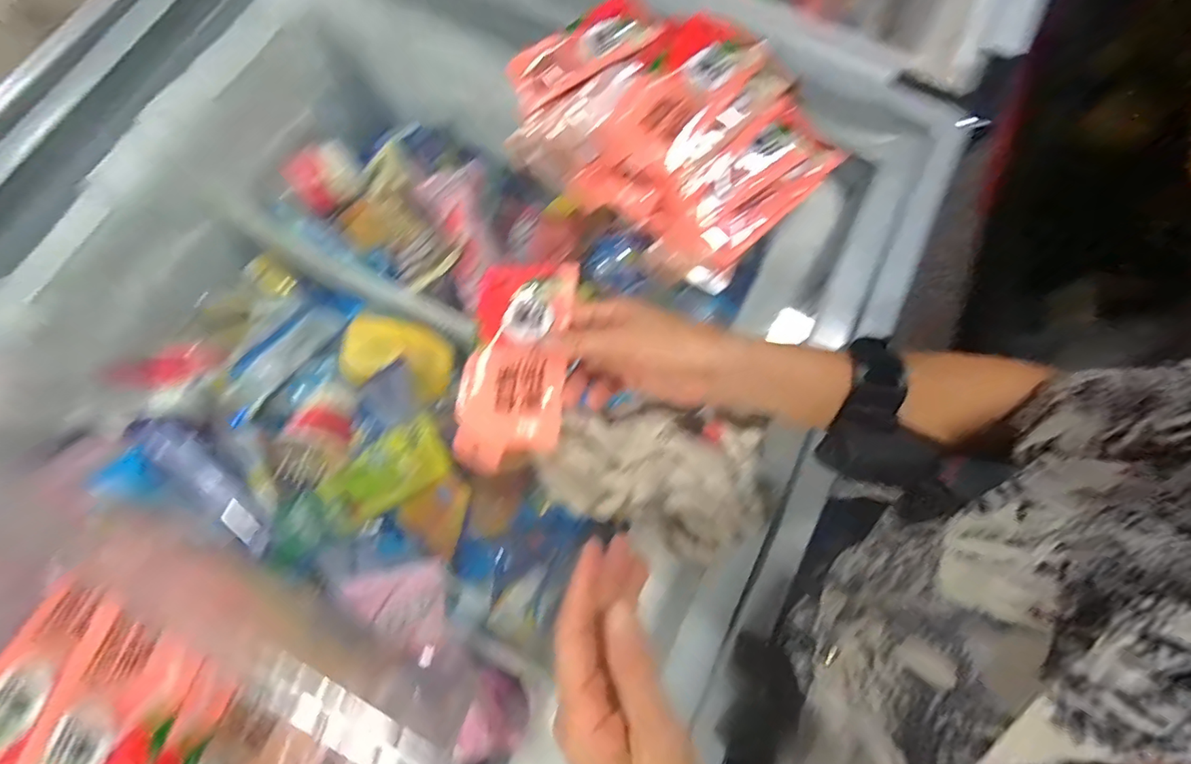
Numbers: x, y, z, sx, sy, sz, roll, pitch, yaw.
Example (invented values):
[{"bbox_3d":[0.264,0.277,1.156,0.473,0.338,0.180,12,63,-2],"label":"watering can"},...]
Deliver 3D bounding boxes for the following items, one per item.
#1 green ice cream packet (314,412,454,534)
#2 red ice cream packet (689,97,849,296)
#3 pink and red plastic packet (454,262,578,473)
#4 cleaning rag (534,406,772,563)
[{"bbox_3d":[-0.205,0.090,0.502,0.127,0.016,0.063,-34,79,-8],"label":"green ice cream packet"},{"bbox_3d":[0.137,-0.159,0.441,0.061,0.040,0.172,42,80,9],"label":"red ice cream packet"},{"bbox_3d":[-0.056,-0.019,0.364,0.073,0.023,0.156,7,68,1],"label":"pink and red plastic packet"},{"bbox_3d":[0.042,0.066,0.369,0.160,0.055,0.095,9,77,2],"label":"cleaning rag"}]

